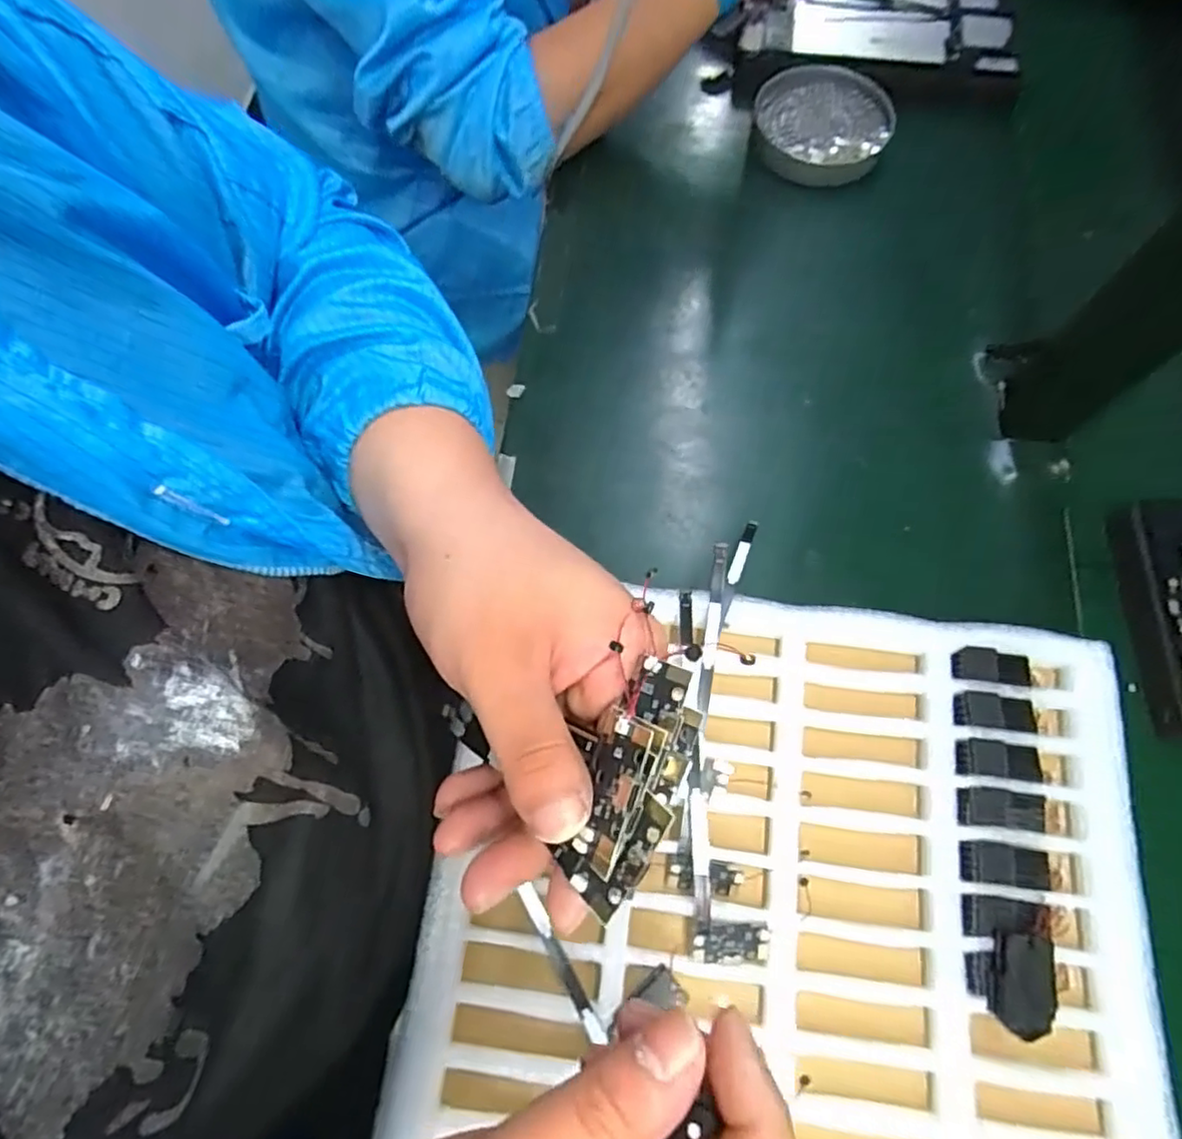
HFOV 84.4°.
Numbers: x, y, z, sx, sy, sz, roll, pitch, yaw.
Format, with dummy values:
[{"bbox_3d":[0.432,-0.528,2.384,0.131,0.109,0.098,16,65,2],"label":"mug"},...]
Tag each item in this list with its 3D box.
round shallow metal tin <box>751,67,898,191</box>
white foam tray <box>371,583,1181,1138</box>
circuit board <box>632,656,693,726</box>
[{"bbox_3d":[0.199,-0.382,0.564,0.113,0.025,0.123,0,74,0],"label":"round shallow metal tin"},{"bbox_3d":[0.094,0.182,0.329,0.345,0.052,0.348,7,70,3],"label":"white foam tray"},{"bbox_3d":[0.021,0.037,0.195,0.015,0.004,0.018,11,72,33],"label":"circuit board"}]

